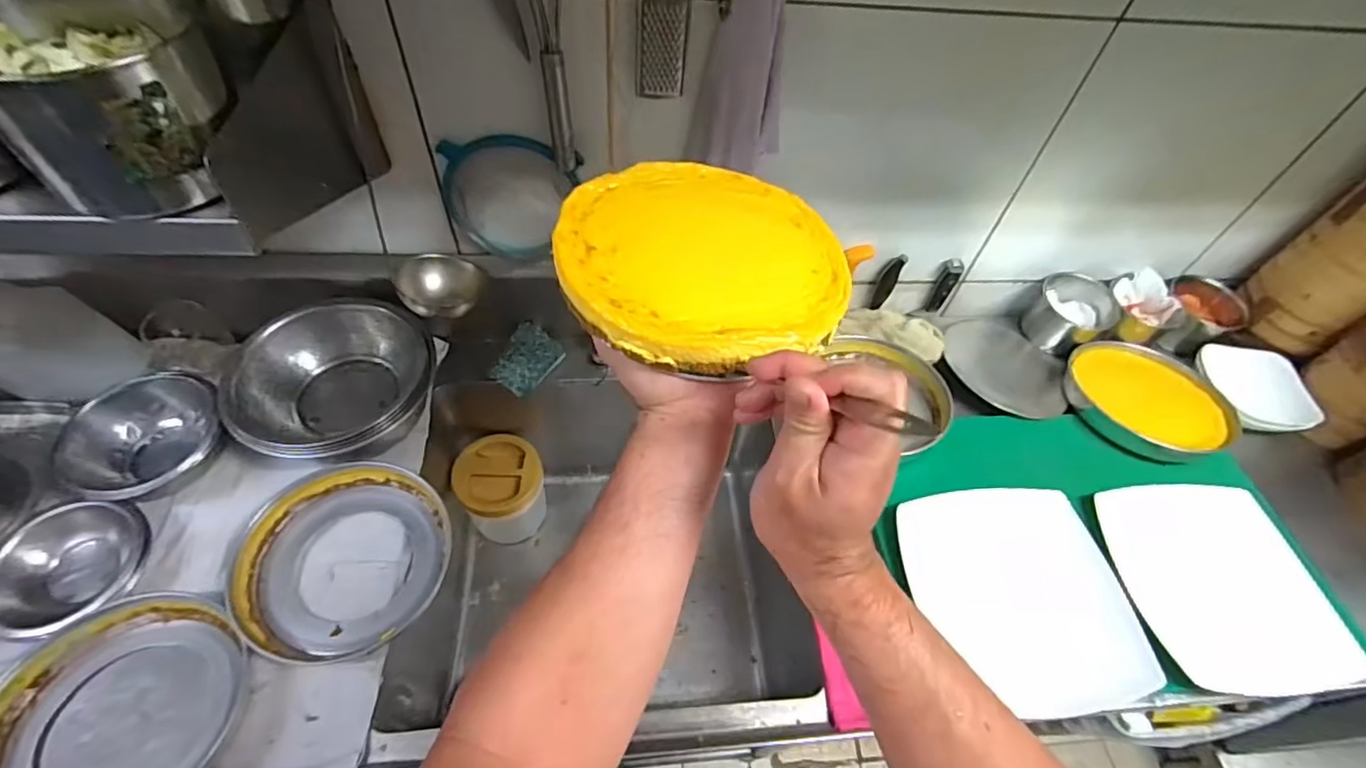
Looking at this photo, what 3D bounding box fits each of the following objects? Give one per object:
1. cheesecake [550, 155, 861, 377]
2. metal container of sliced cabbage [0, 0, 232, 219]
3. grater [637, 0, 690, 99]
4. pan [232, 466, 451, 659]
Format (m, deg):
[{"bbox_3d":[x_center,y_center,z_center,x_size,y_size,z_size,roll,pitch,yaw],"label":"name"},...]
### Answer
[{"bbox_3d":[0.016,-0.097,0.422,0.206,0.024,0.209,2,54,-3],"label":"cheesecake"},{"bbox_3d":[-0.408,-0.207,0.419,0.136,0.119,0.152,-35,64,-26],"label":"metal container of sliced cabbage"},{"bbox_3d":[-0.017,-0.404,0.584,0.053,0.235,0.009,-8,55,-11],"label":"grater"},{"bbox_3d":[-0.407,0.206,0.708,0.224,0.041,0.223,2,54,-3],"label":"pan"}]

